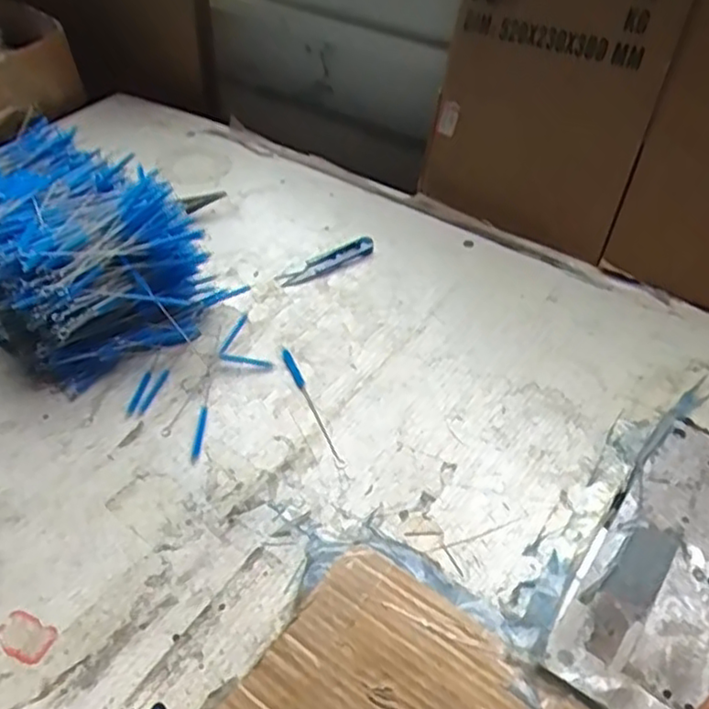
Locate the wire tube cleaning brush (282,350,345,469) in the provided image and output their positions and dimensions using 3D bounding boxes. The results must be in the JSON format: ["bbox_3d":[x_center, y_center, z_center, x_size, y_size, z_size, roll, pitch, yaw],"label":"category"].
[{"bbox_3d":[-0.034,0.039,0.540,0.007,0.004,0.126,-17,46,-16],"label":"wire tube cleaning brush"}]

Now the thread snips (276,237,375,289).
[{"bbox_3d":[-0.027,-0.090,0.665,0.107,0.007,0.025,-26,50,-24],"label":"thread snips"}]

